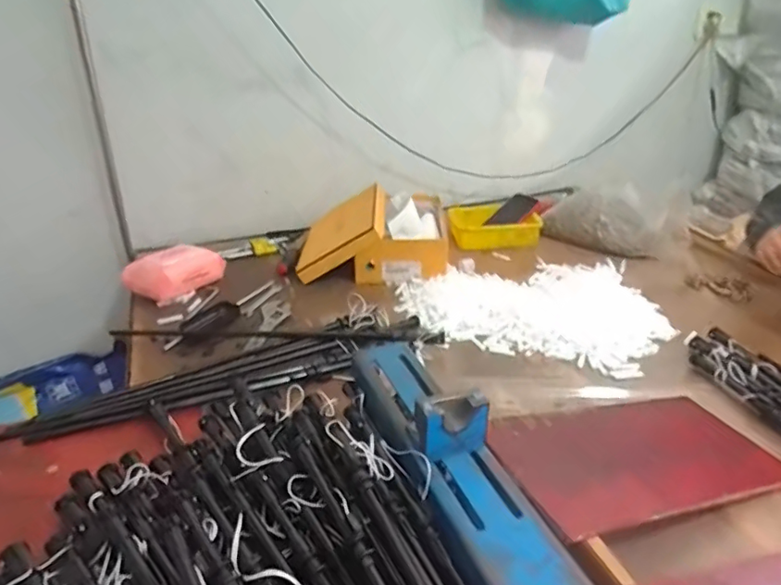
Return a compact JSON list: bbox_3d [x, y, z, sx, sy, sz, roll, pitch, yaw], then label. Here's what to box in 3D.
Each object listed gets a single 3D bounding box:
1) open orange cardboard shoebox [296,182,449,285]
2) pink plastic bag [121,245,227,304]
[{"bbox_3d":[-0.041,-0.142,1.208,0.319,0.104,0.296,0,28,4],"label":"open orange cardboard shoebox"},{"bbox_3d":[-0.414,-0.036,1.070,0.190,0.077,0.069,-15,30,-24],"label":"pink plastic bag"}]

